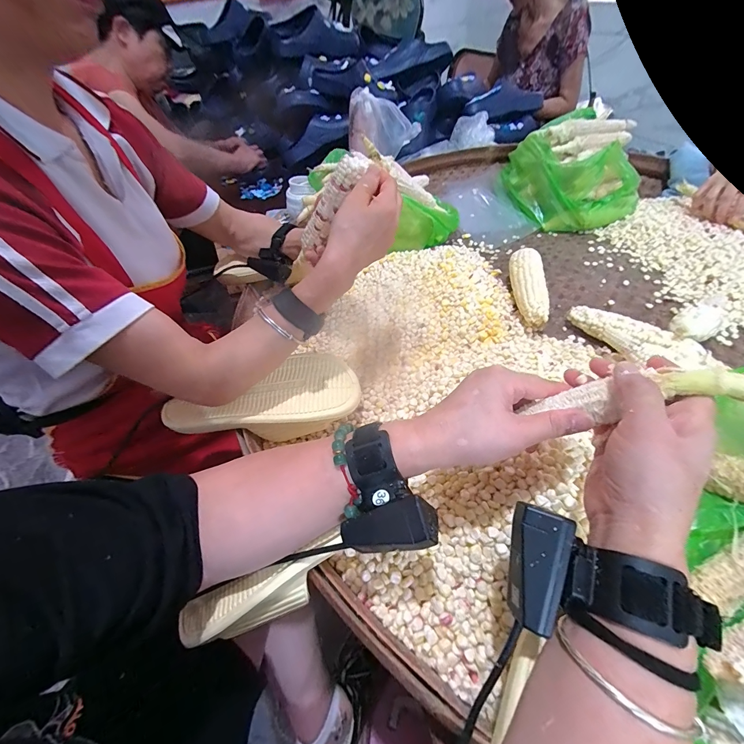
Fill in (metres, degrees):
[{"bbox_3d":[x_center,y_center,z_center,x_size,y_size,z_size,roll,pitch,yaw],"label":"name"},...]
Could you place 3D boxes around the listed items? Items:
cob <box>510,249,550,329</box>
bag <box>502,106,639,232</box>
[{"bbox_3d":[0.259,-0.135,0.557,0.049,0.052,0.175,4,50,8],"label":"cob"},{"bbox_3d":[0.458,-0.470,0.774,0.181,0.178,0.266,-20,51,-12],"label":"bag"}]

